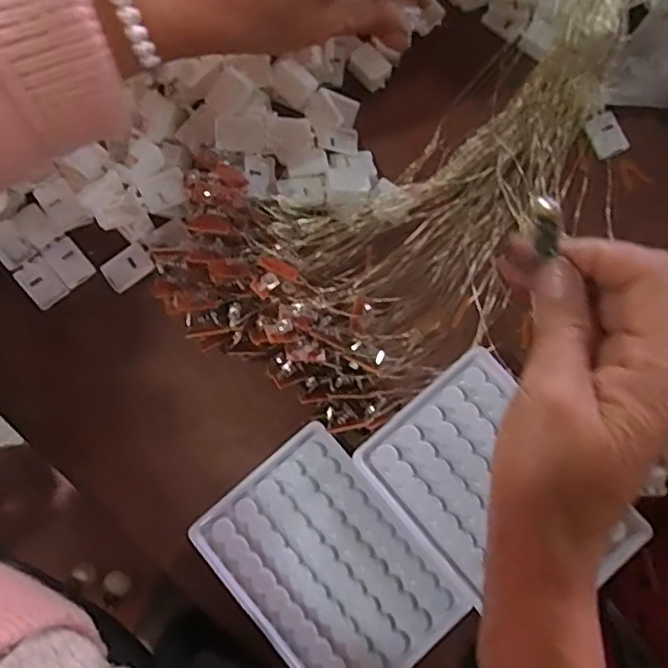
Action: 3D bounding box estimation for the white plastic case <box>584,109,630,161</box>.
[{"bbox_3d":[0.174,-0.126,0.394,0.027,0.004,0.028,-24,86,-15],"label":"white plastic case"}]

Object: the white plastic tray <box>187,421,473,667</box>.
[{"bbox_3d":[-0.003,0.128,0.338,0.095,0.009,0.129,-40,81,-8],"label":"white plastic tray"}]

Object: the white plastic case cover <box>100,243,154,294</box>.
[{"bbox_3d":[-0.123,-0.039,0.369,0.028,0.004,0.019,-35,81,-7],"label":"white plastic case cover"}]

